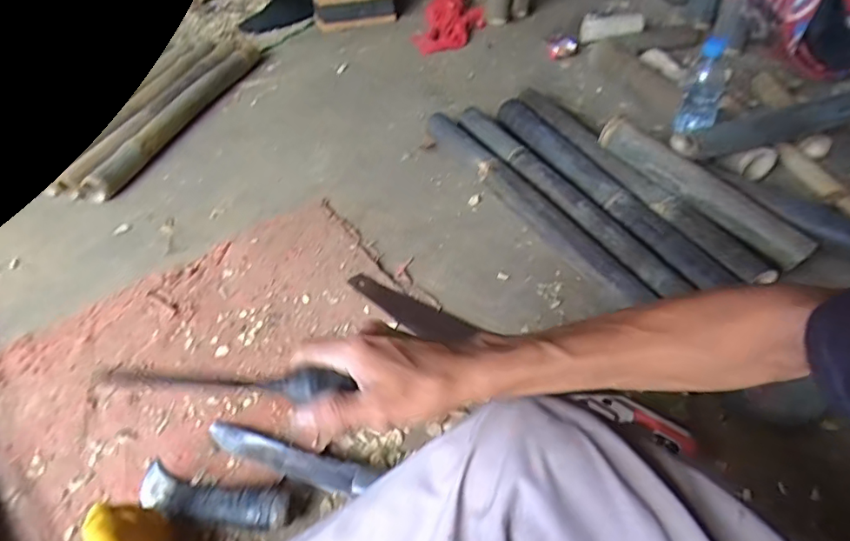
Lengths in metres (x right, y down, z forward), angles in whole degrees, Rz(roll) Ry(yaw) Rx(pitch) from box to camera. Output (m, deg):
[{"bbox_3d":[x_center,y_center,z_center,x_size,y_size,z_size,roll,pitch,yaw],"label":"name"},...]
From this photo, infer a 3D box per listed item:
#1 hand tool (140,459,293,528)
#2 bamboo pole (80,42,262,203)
[{"bbox_3d":[-0.254,0.263,0.621,0.201,0.035,0.049,10,47,13],"label":"hand tool"},{"bbox_3d":[-0.588,-0.401,1.312,0.075,0.059,0.687,9,46,12],"label":"bamboo pole"}]

